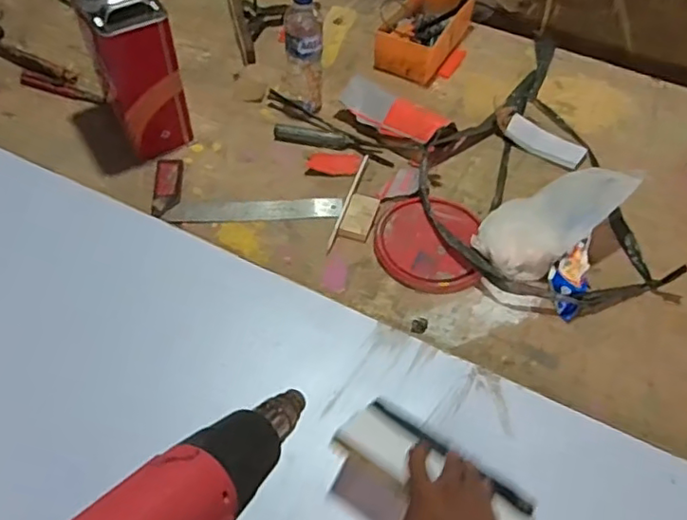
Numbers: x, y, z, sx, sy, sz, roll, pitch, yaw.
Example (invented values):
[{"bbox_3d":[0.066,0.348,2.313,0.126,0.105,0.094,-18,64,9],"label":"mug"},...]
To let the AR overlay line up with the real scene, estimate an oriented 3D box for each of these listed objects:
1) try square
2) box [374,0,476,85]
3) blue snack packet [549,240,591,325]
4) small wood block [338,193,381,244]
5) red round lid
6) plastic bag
[{"bbox_3d":[-0.157,-0.114,0.989,0.295,0.023,0.130,-3,52,-6],"label":"try square"},{"bbox_3d":[0.165,-0.460,1.204,0.140,0.087,0.237,22,53,13],"label":"box"},{"bbox_3d":[0.324,0.027,0.859,0.052,0.024,0.116,15,81,8],"label":"blue snack packet"},{"bbox_3d":[0.026,-0.067,0.948,0.048,0.011,0.091,15,52,8],"label":"small wood block"},{"bbox_3d":[0.128,-0.031,0.921,0.152,0.024,0.178,7,51,2],"label":"red round lid"},{"bbox_3d":[0.311,-0.069,0.893,0.248,0.069,0.121,-32,58,-4],"label":"plastic bag"}]

